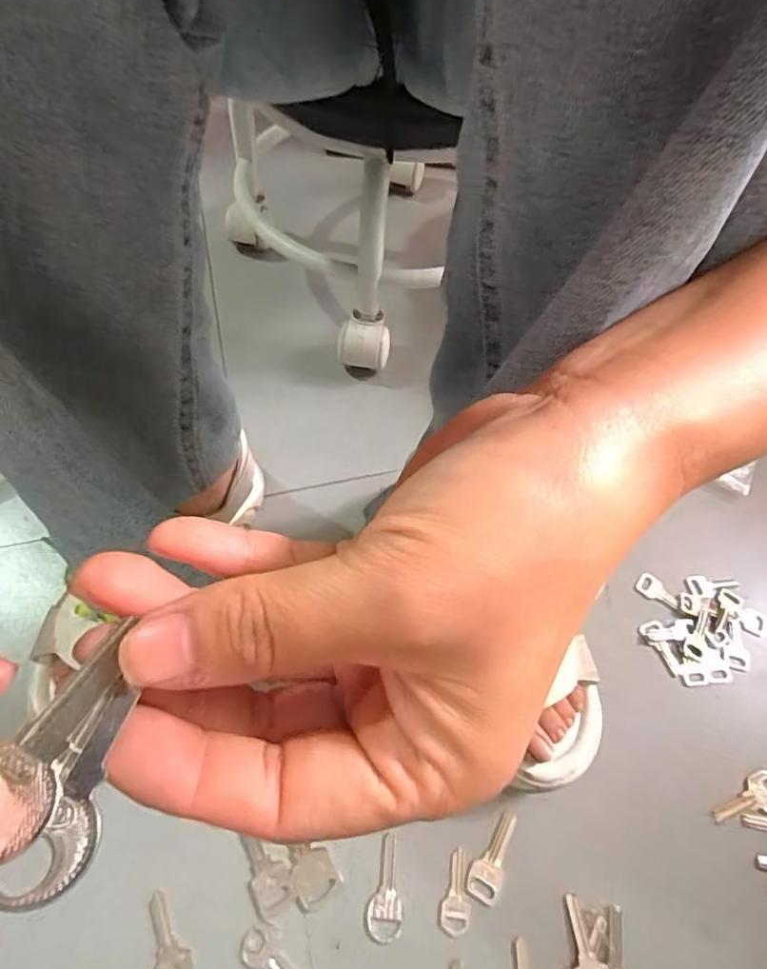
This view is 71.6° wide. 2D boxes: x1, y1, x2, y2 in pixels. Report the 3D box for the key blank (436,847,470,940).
[{"bbox_3d":[0.044,0.248,0.323,0.018,0.004,0.043,9,58,2],"label":"key blank"}]

